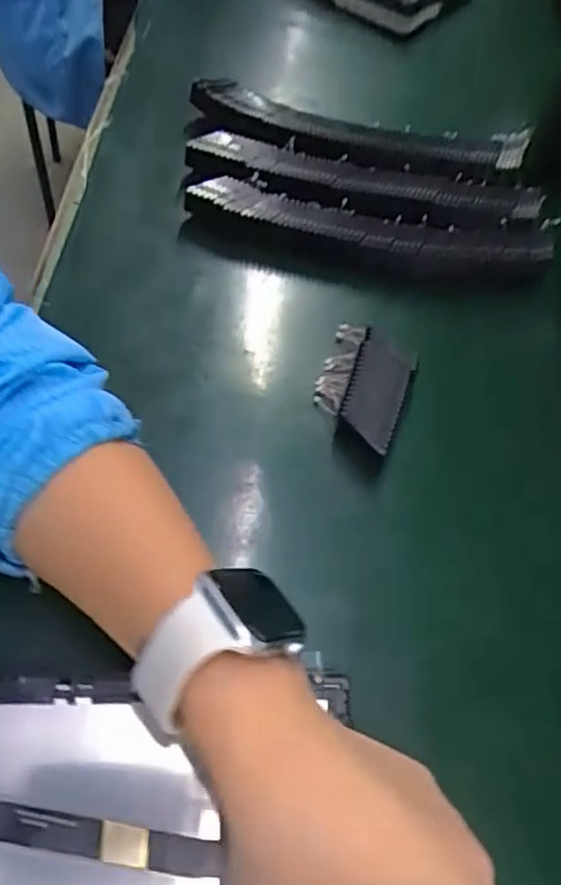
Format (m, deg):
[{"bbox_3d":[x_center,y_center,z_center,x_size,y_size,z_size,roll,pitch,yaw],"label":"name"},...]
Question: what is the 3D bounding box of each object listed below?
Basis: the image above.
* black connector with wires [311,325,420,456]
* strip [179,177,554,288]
[{"bbox_3d":[0.053,-0.040,0.413,0.058,0.026,0.090,22,60,6],"label":"black connector with wires"},{"bbox_3d":[0.064,-0.150,0.480,0.276,0.038,0.056,7,59,-3],"label":"strip"}]

